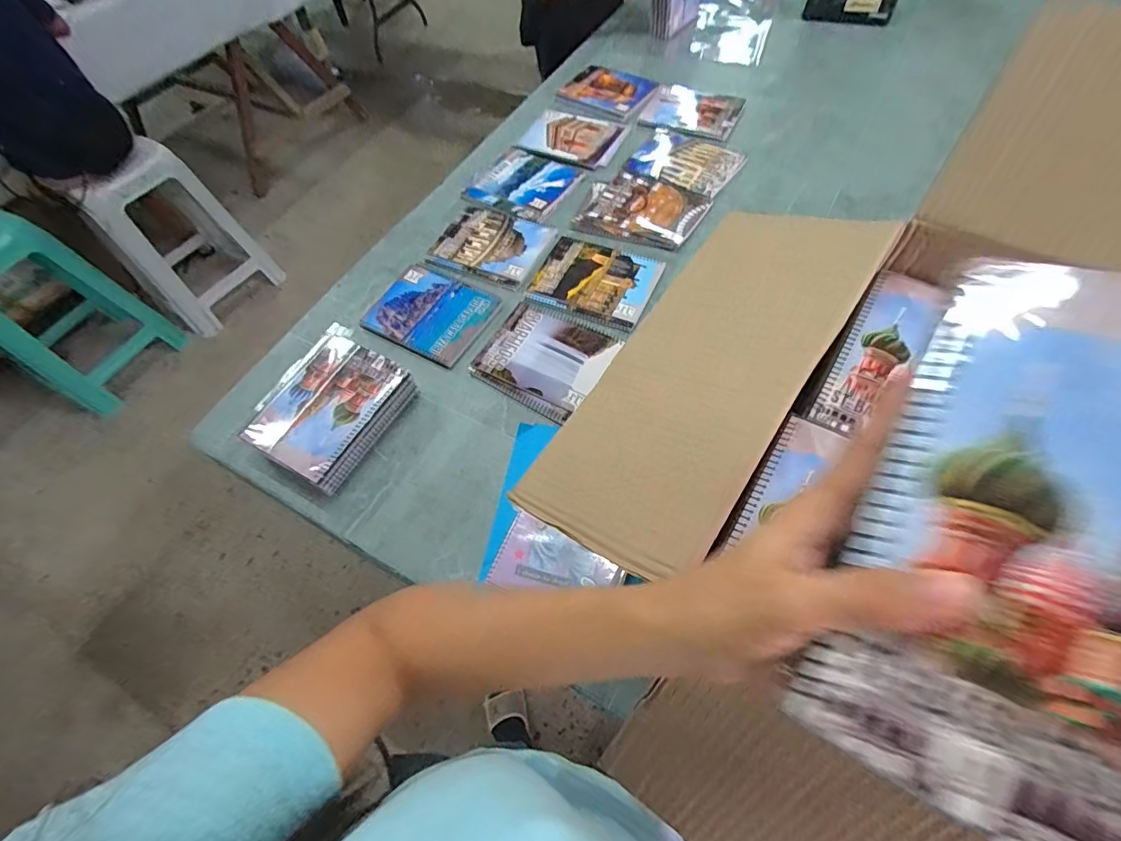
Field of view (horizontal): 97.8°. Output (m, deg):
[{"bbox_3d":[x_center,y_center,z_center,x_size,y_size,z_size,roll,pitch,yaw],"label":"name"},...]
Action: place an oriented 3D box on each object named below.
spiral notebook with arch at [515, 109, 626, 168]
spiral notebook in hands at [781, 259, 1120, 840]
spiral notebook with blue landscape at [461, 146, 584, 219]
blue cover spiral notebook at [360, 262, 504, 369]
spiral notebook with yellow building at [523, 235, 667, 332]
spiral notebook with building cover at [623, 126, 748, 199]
[{"bbox_3d":[0.029,-0.620,1.069,0.219,0.006,0.166,24,62,18],"label":"spiral notebook with arch"},{"bbox_3d":[0.184,0.041,0.150,0.150,0.006,0.197,22,79,32],"label":"spiral notebook in hands"},{"bbox_3d":[-0.074,-0.482,0.993,0.200,0.007,0.185,27,63,19],"label":"spiral notebook with blue landscape"},{"bbox_3d":[-0.221,-0.187,0.825,0.216,0.014,0.159,27,63,19],"label":"blue cover spiral notebook"},{"bbox_3d":[0.058,-0.239,0.833,0.200,0.007,0.172,20,61,15],"label":"spiral notebook with yellow building"},{"bbox_3d":[0.250,-0.523,0.984,0.204,0.009,0.160,27,63,19],"label":"spiral notebook with building cover"}]

